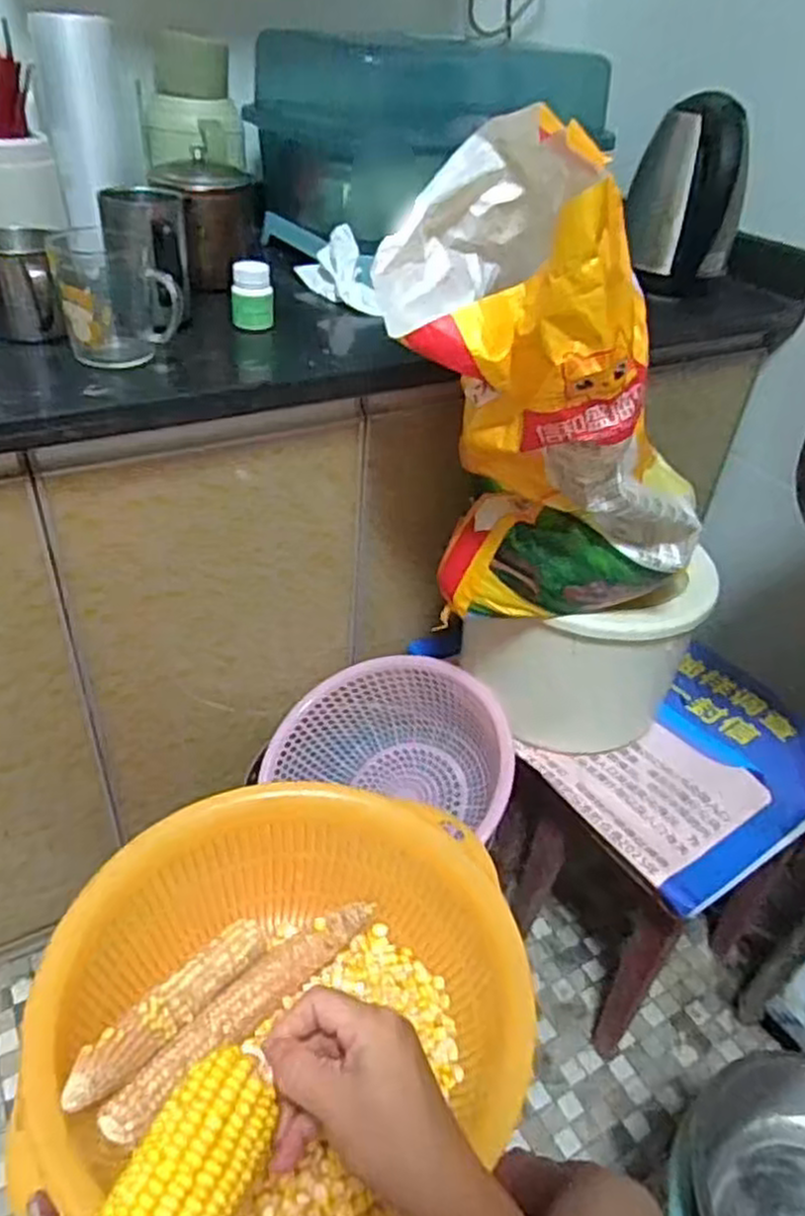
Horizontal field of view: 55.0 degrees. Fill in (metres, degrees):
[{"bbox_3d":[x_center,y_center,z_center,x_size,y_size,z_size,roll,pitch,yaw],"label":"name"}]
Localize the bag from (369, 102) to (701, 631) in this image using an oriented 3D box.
[{"bbox_3d":[0.124,-0.173,0.709,0.306,0.427,0.211,20,40,18],"label":"bag"}]

